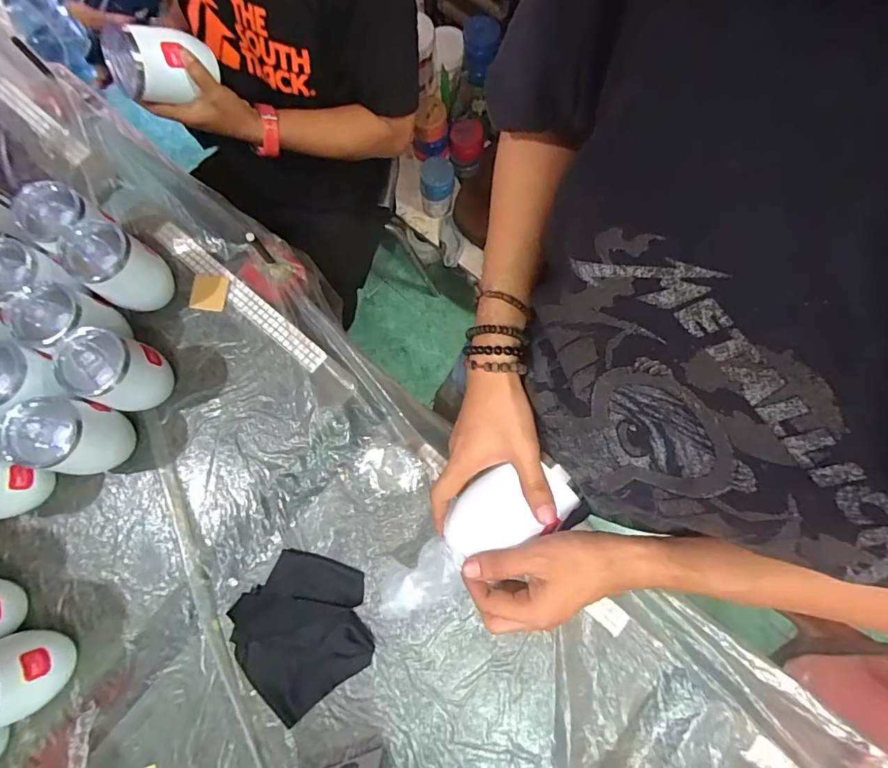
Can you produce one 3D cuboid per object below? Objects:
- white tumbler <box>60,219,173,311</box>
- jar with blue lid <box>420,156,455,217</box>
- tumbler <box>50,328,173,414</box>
[{"bbox_3d":[-0.409,-0.146,0.591,0.075,0.115,0.080,0,76,1],"label":"white tumbler"},{"bbox_3d":[-0.019,-0.541,1.285,0.087,0.169,0.084,0,78,1],"label":"jar with blue lid"},{"bbox_3d":[-0.393,-0.012,0.563,0.077,0.123,0.084,0,78,1],"label":"tumbler"}]

